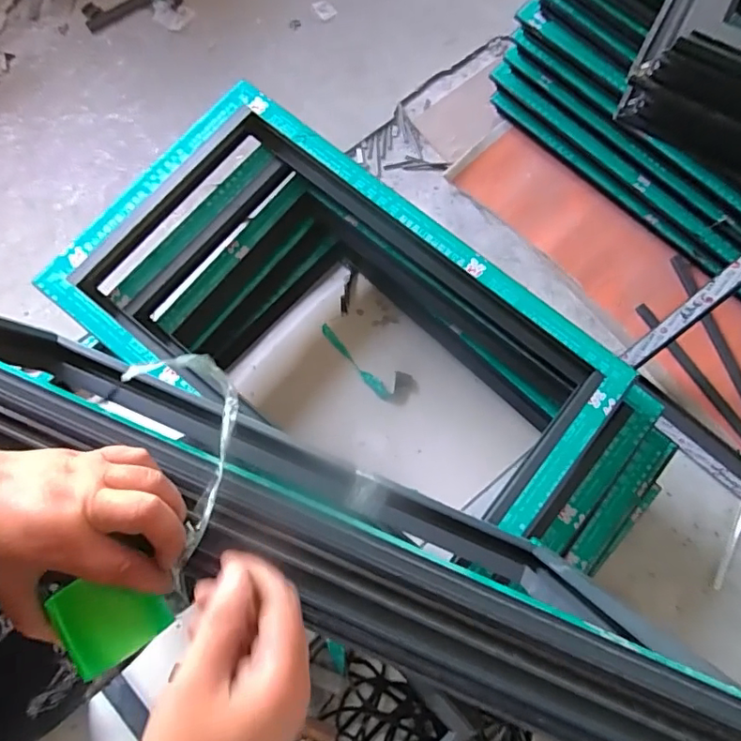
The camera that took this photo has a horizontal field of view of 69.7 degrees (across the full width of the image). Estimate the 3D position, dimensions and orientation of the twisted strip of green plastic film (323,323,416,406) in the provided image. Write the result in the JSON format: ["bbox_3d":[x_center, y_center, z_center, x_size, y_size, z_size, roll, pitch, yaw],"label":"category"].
[{"bbox_3d":[-0.013,-0.014,1.388,0.291,0.027,0.086,36,81,7],"label":"twisted strip of green plastic film"}]

